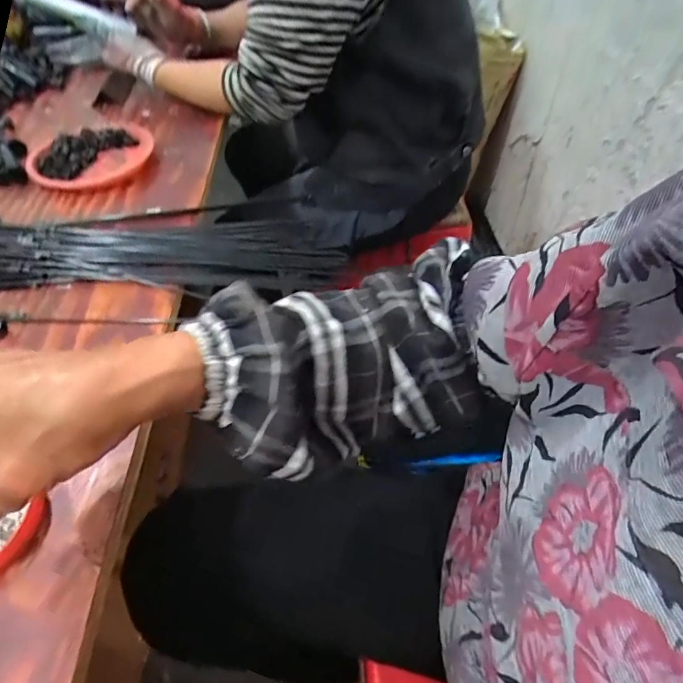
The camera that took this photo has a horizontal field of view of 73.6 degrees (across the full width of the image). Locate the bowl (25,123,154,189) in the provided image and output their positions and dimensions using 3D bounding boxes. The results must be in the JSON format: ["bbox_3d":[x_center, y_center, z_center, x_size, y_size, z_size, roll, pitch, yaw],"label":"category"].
[{"bbox_3d":[-0.330,-0.249,0.614,0.139,0.033,0.159,31,59,27],"label":"bowl"}]

